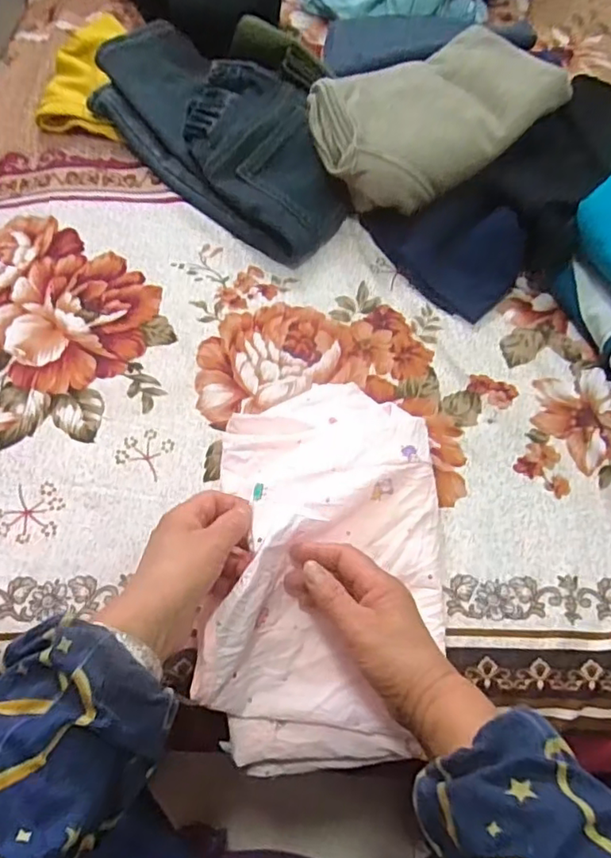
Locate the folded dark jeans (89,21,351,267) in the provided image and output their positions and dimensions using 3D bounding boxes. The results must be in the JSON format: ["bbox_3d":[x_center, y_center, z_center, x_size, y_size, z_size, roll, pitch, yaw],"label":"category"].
[{"bbox_3d":[-0.103,-0.358,0.707,0.376,0.067,0.171,40,69,18],"label":"folded dark jeans"}]

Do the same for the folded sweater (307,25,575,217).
[{"bbox_3d":[0.139,-0.350,0.685,0.257,0.107,0.163,-27,66,-14],"label":"folded sweater"}]

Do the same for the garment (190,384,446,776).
[{"bbox_3d":[0.019,0.094,0.462,0.179,0.080,0.299,2,63,0],"label":"garment"}]

